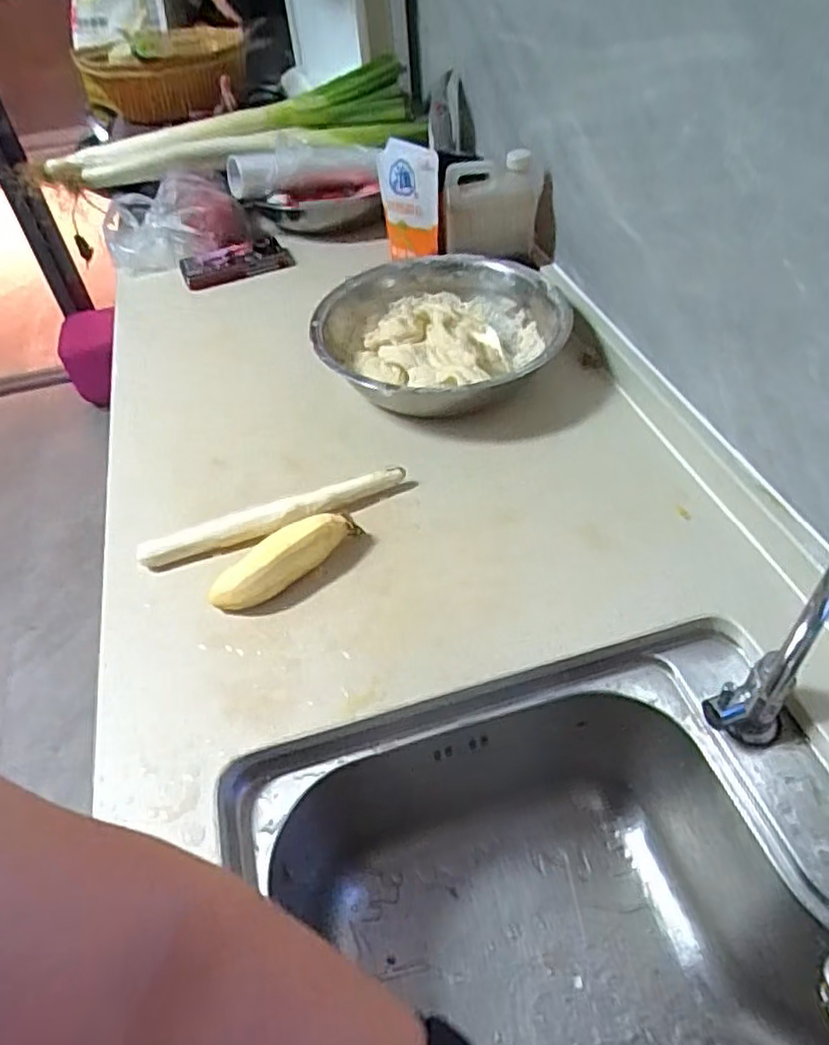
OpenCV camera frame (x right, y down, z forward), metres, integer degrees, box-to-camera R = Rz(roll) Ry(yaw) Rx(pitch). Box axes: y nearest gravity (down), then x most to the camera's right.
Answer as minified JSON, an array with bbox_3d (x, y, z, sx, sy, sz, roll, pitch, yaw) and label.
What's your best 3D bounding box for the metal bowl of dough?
[{"bbox_3d":[0.033,-0.217,0.824,0.287,0.085,0.281,-3,47,4],"label":"metal bowl of dough"}]

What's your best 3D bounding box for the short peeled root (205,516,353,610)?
[{"bbox_3d":[-0.121,0.036,0.621,0.137,0.041,0.042,-30,51,-20],"label":"short peeled root"}]

